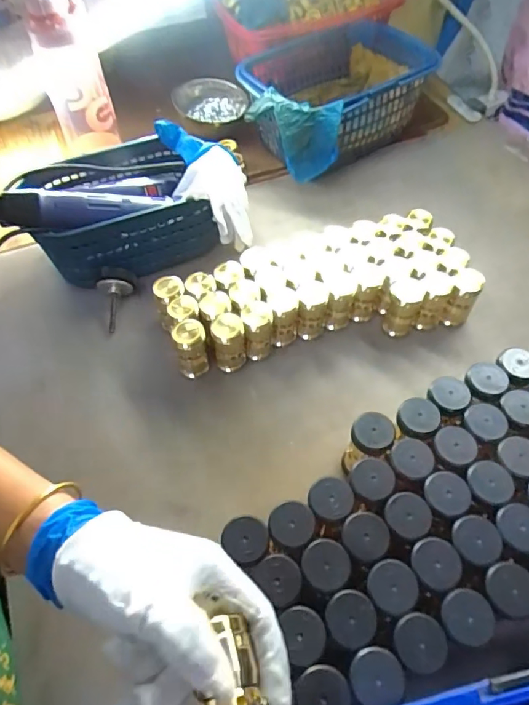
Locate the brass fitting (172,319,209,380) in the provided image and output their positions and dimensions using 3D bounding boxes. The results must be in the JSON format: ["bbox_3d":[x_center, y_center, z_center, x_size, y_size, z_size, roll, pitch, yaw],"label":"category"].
[{"bbox_3d":[-0.074,-0.005,0.496,0.028,0.067,0.030,-2,56,-1],"label":"brass fitting"}]

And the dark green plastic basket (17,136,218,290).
[{"bbox_3d":[-0.175,-0.173,0.596,0.183,0.088,0.149,-22,59,-13],"label":"dark green plastic basket"}]

